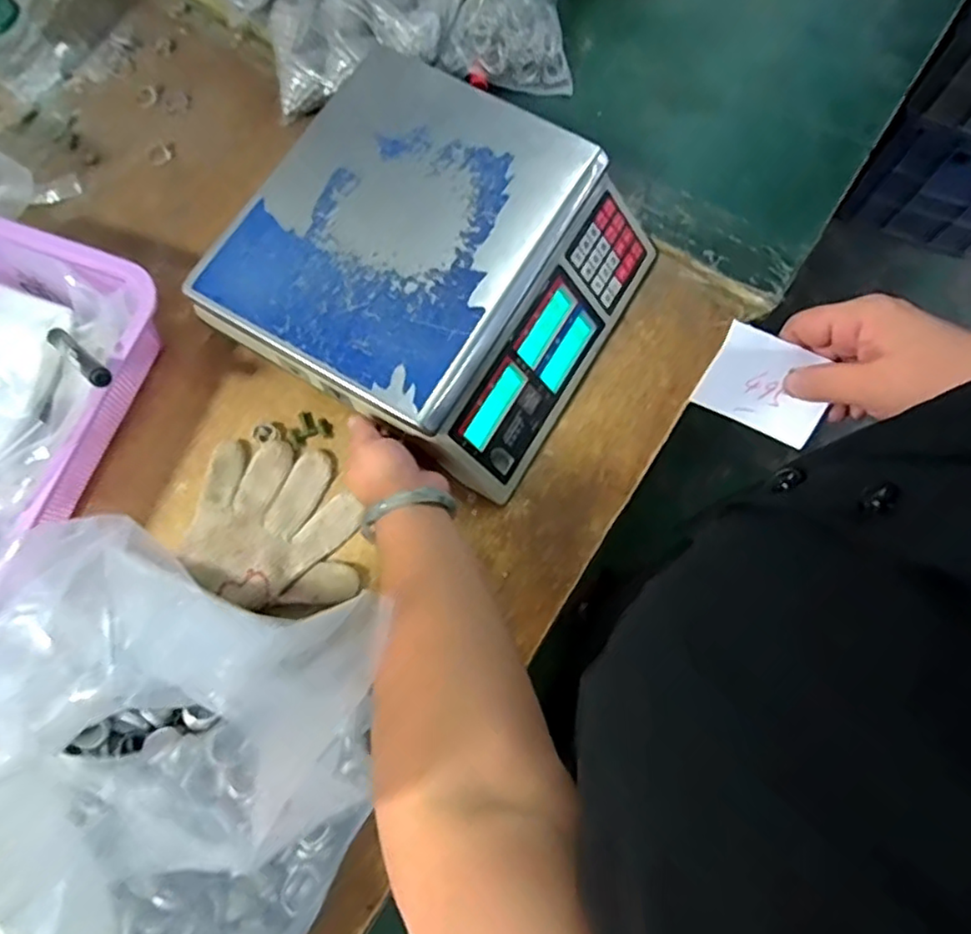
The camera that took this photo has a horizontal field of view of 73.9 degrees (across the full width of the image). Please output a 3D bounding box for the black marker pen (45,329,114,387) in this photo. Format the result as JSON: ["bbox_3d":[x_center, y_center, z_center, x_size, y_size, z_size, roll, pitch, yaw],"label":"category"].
[{"bbox_3d":[-0.323,-0.088,0.512,0.145,0.017,0.016,27,73,42],"label":"black marker pen"}]

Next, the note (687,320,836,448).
[{"bbox_3d":[0.165,-0.048,0.378,0.070,0.009,0.052,25,116,2],"label":"note"}]

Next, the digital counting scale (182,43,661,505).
[{"bbox_3d":[-0.039,-0.161,0.541,0.284,0.099,0.281,29,76,9],"label":"digital counting scale"}]

